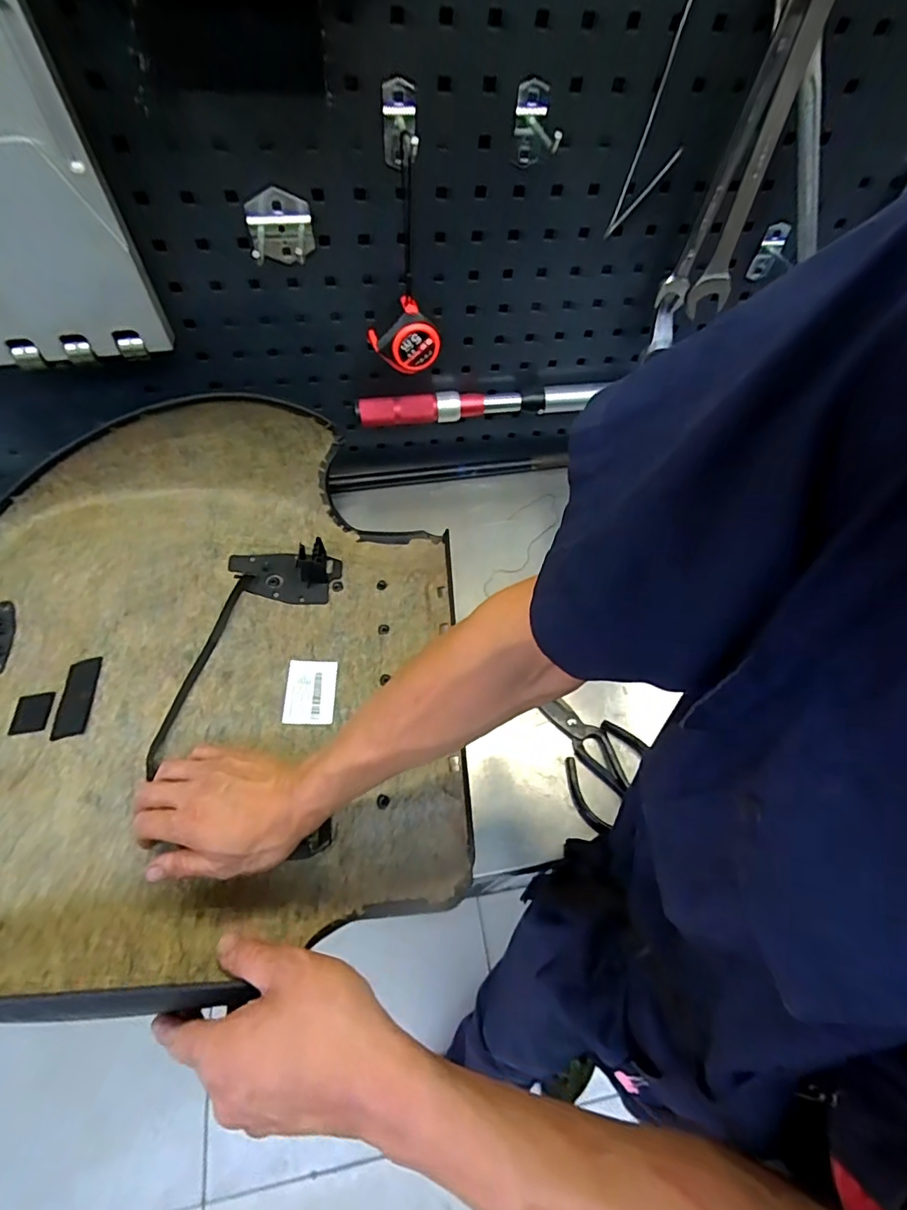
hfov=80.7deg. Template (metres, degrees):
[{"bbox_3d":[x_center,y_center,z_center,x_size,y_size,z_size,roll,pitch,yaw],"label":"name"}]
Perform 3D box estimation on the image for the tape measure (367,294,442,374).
[{"bbox_3d":[-0.051,-0.279,0.555,0.069,0.068,0.030,-10,60,-10],"label":"tape measure"}]

